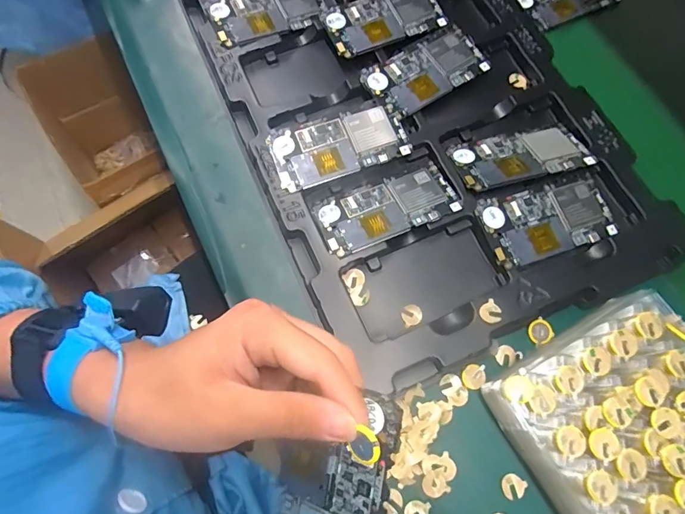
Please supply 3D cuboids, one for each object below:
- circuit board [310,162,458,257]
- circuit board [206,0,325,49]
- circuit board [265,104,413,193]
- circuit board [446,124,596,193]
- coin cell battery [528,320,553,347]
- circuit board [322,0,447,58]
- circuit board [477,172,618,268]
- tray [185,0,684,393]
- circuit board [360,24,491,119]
[{"bbox_3d":[0.040,-0.043,0.391,0.123,0.005,0.060,-20,59,-7],"label":"circuit board"},{"bbox_3d":[-0.080,-0.267,0.466,0.124,0.012,0.065,-23,72,-10],"label":"circuit board"},{"bbox_3d":[-0.003,-0.104,0.407,0.126,0.005,0.062,-17,72,-8],"label":"circuit board"},{"bbox_3d":[0.168,-0.097,0.409,0.125,0.013,0.057,-13,70,-7],"label":"circuit board"},{"bbox_3d":[0.169,0.063,0.367,0.019,0.004,0.019,-23,72,-10],"label":"coin cell battery"},{"bbox_3d":[0.046,-0.253,0.460,0.123,0.004,0.065,-18,71,-8],"label":"circuit board"},{"bbox_3d":[0.186,-0.033,0.390,0.122,0.012,0.065,-19,71,-9],"label":"circuit board"},{"bbox_3d":[0.051,-0.195,0.449,0.327,0.028,0.570,-21,72,-9],"label":"tray"},{"bbox_3d":[0.086,-0.189,0.439,0.128,0.004,0.066,-29,73,-12],"label":"circuit board"}]

